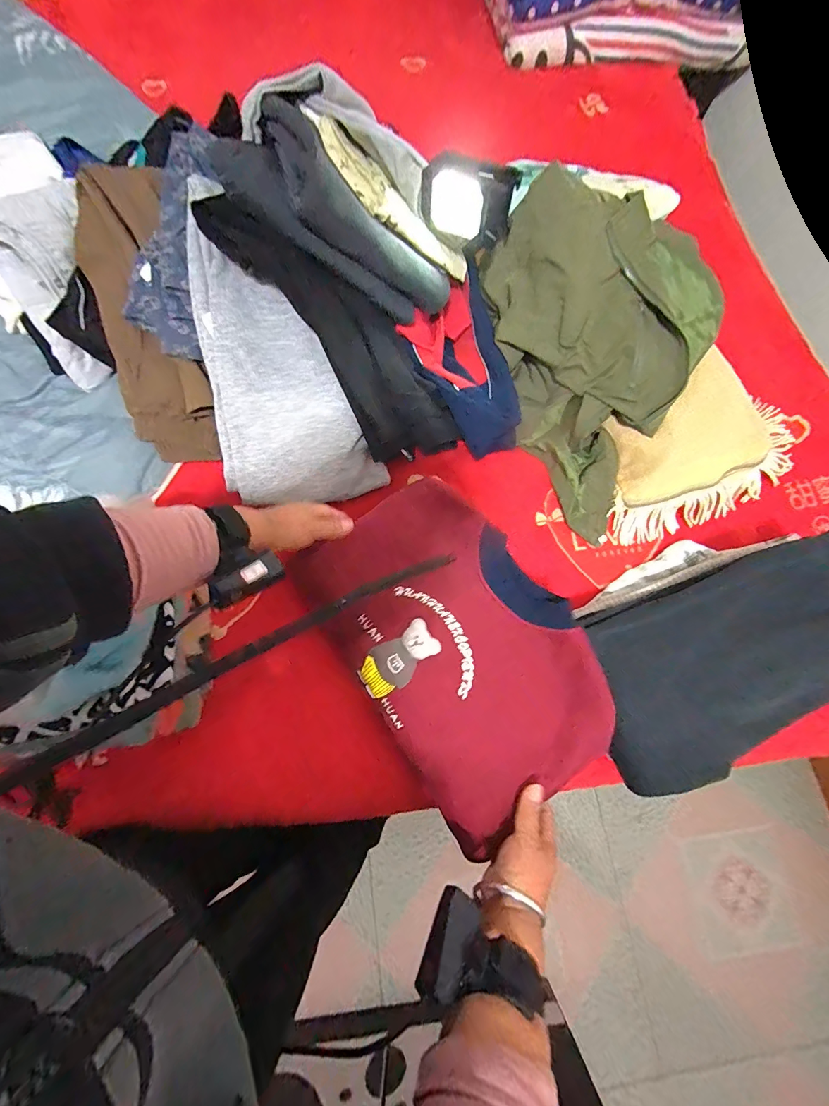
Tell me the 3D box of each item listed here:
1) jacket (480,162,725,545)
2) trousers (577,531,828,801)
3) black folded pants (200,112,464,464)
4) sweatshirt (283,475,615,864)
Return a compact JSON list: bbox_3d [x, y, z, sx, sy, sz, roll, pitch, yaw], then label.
[{"bbox_3d":[0.278,-0.272,0.551,0.269,0.189,0.423,-17,74,-5],"label":"jacket"},{"bbox_3d":[0.368,0.114,0.435,0.350,0.048,0.195,-19,75,-6],"label":"trousers"},{"bbox_3d":[-0.079,-0.301,0.517,0.151,0.163,0.419,-38,110,-10],"label":"black folded pants"},{"bbox_3d":[0.042,0.105,0.460,0.240,0.071,0.380,-34,77,-9],"label":"sweatshirt"}]

